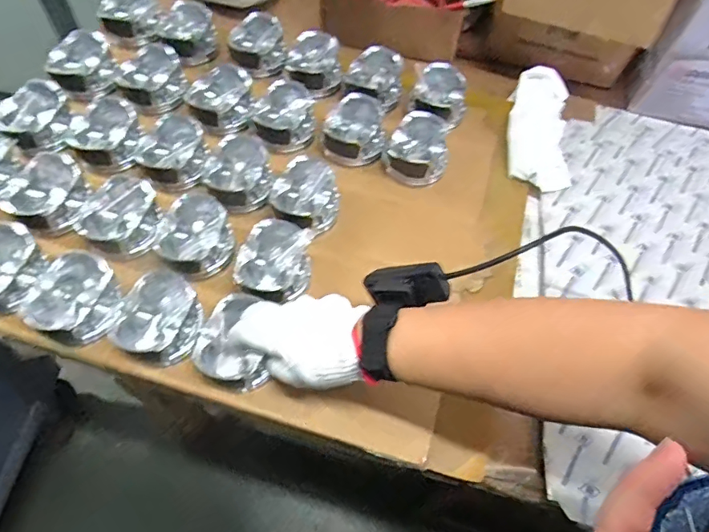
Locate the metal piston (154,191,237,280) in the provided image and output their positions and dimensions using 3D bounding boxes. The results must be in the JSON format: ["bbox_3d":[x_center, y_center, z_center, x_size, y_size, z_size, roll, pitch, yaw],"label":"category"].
[{"bbox_3d":[-0.167,-0.030,0.525,0.075,0.043,0.073,2,60,-3],"label":"metal piston"}]

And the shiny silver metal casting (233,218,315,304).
[{"bbox_3d":[-0.081,-0.004,0.517,0.070,0.044,0.082,10,60,2],"label":"shiny silver metal casting"}]

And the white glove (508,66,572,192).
[{"bbox_3d":[0.247,-0.187,0.671,0.084,0.037,0.203,8,60,1],"label":"white glove"}]

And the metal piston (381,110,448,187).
[{"bbox_3d":[0.078,-0.143,0.615,0.078,0.053,0.080,15,61,5],"label":"metal piston"}]

